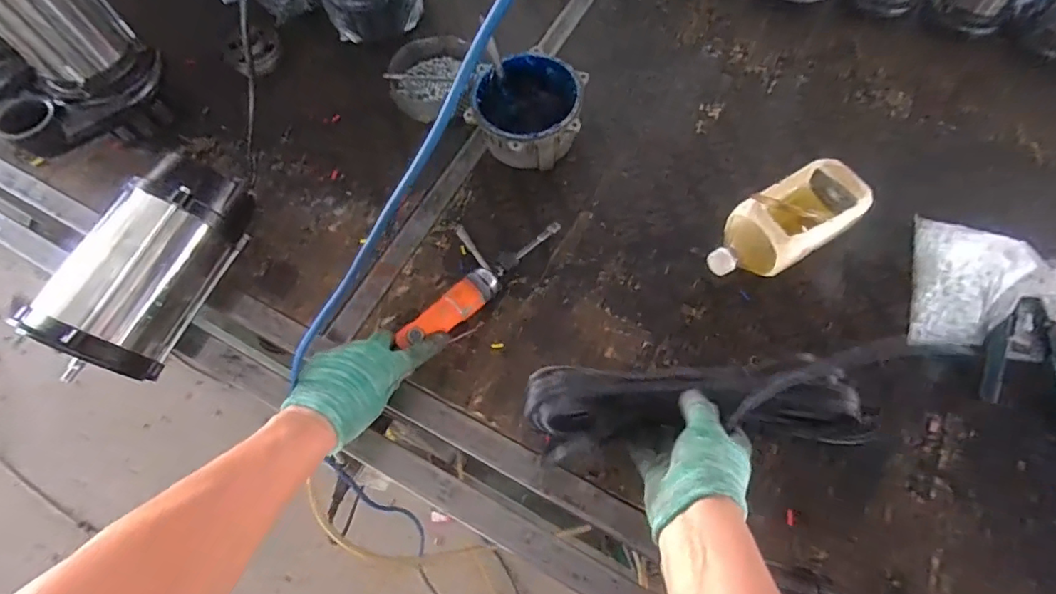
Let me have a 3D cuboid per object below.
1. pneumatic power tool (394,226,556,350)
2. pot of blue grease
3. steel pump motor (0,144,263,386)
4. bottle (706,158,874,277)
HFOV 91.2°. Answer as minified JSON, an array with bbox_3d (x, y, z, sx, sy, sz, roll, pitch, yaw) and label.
[{"bbox_3d":[-0.057,-0.018,0.650,0.243,0.037,0.043,-39,70,-23],"label":"pneumatic power tool"},{"bbox_3d":[-0.001,-0.251,0.726,0.146,0.087,0.160,0,65,1],"label":"pot of blue grease"},{"bbox_3d":[-0.448,-0.040,0.619,0.113,0.115,0.254,18,66,9],"label":"steel pump motor"},{"bbox_3d":[0.319,-0.087,0.653,0.213,0.078,0.095,-30,68,-13],"label":"bottle"}]

